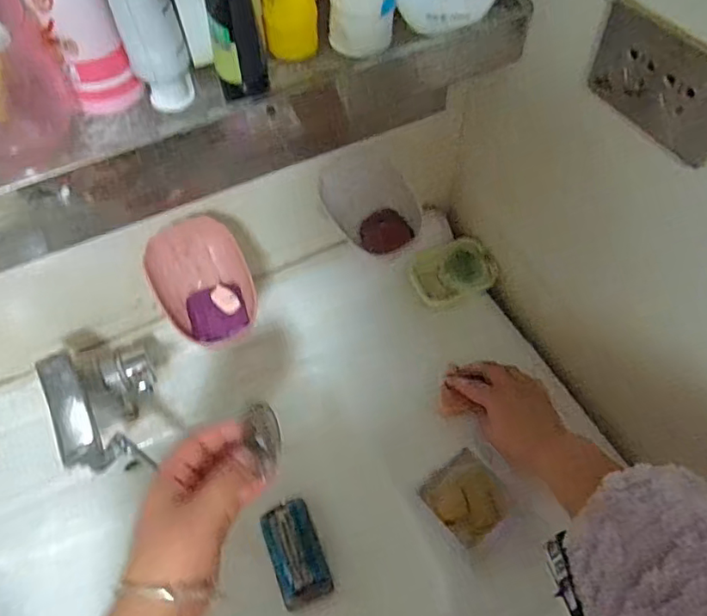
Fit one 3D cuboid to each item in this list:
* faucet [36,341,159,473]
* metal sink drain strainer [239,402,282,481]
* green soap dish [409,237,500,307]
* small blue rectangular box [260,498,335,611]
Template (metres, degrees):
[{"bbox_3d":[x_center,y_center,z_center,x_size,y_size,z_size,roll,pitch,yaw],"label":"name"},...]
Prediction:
[{"bbox_3d":[-0.244,0.106,0.576,0.092,0.120,0.137,-26,60,-15],"label":"faucet"},{"bbox_3d":[-0.072,0.095,0.408,0.022,0.053,0.050,-18,56,16],"label":"metal sink drain strainer"},{"bbox_3d":[0.124,-0.046,0.697,0.102,0.034,0.070,-19,58,-10],"label":"green soap dish"},{"bbox_3d":[-0.068,0.288,0.653,0.059,0.014,0.112,-20,59,-11],"label":"small blue rectangular box"}]

